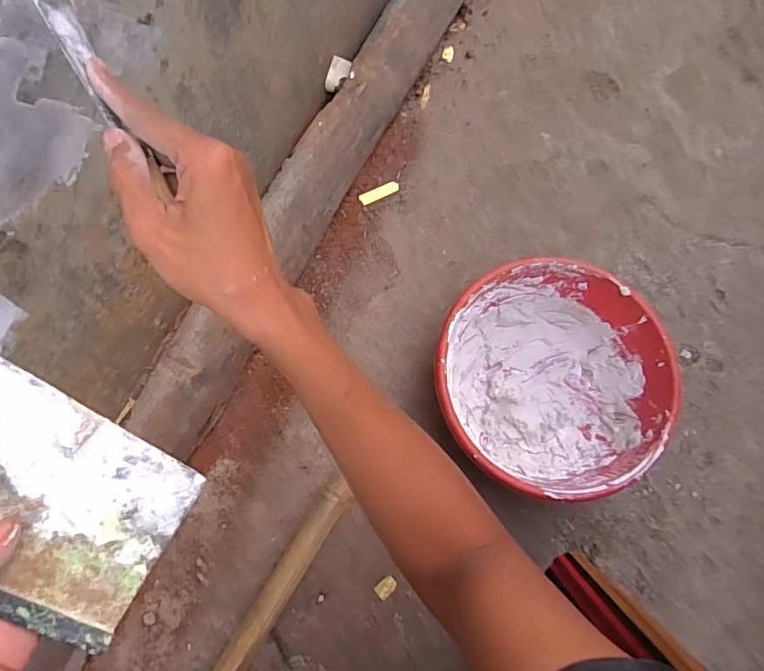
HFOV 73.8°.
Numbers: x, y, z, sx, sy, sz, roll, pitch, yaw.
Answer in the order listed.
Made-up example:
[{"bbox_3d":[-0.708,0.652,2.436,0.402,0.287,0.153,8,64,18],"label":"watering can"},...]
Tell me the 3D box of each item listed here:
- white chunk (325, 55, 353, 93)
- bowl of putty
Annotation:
[{"bbox_3d":[-0.058,-0.332,0.648,0.026,0.005,0.043,20,110,-31],"label":"white chunk"},{"bbox_3d":[0.186,0.051,0.583,0.246,0.094,0.247,1,74,-2],"label":"bowl of putty"}]

